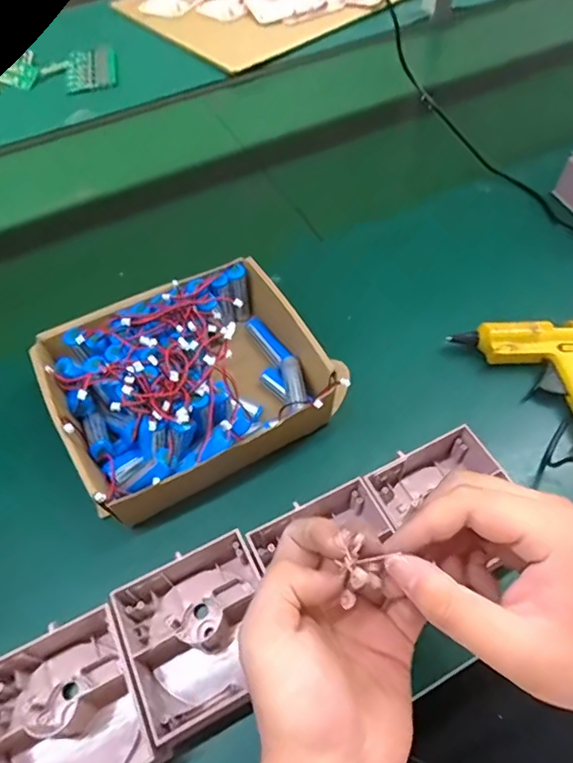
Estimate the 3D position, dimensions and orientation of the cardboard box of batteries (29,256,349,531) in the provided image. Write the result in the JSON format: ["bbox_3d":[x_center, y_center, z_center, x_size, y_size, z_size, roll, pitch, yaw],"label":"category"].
[{"bbox_3d":[-0.081,-0.003,0.475,0.242,0.091,0.182,-24,58,-13],"label":"cardboard box of batteries"}]

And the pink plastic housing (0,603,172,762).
[{"bbox_3d":[-0.152,0.225,0.347,0.113,0.041,0.109,-25,58,-13],"label":"pink plastic housing"}]

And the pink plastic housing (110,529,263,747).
[{"bbox_3d":[-0.059,0.181,0.379,0.104,0.052,0.108,-26,59,-14],"label":"pink plastic housing"}]

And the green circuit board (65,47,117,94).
[{"bbox_3d":[-0.328,-0.528,0.873,0.083,0.006,0.124,-11,56,-4],"label":"green circuit board"}]

